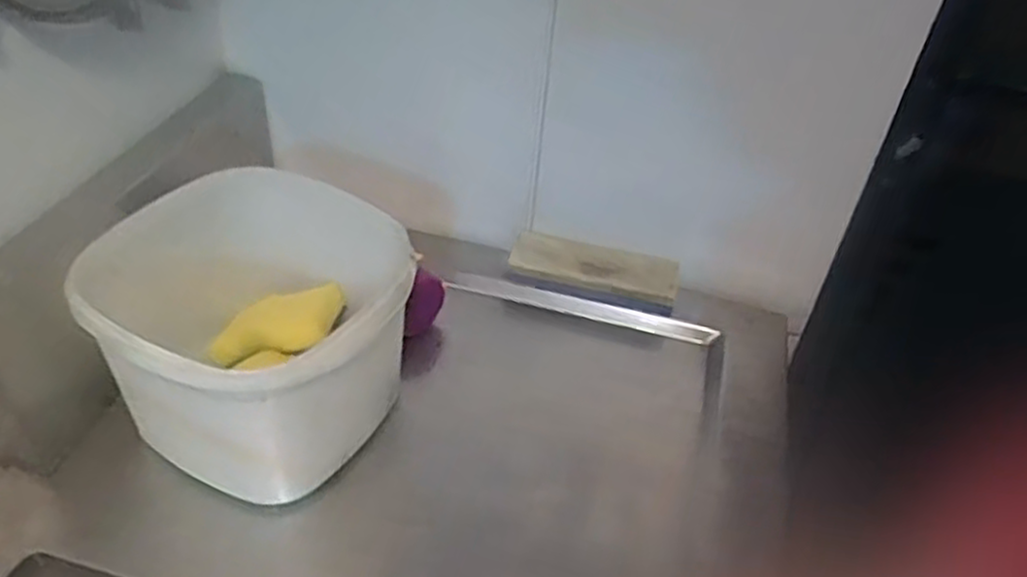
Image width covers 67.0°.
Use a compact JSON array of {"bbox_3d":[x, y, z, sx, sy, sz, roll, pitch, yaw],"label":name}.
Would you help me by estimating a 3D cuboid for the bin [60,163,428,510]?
[{"bbox_3d":[-0.210,0.046,0.645,0.232,0.184,0.218,18,41,14],"label":"bin"}]

